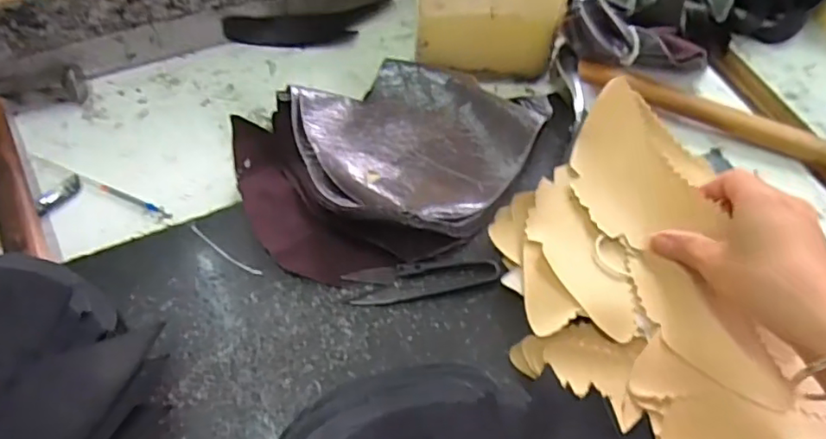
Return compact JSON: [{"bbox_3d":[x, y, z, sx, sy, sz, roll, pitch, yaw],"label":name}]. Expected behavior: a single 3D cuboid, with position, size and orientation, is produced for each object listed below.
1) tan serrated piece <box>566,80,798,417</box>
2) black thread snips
[{"bbox_3d":[0.167,0.008,0.389,0.077,0.026,0.224,-12,65,-7],"label":"tan serrated piece"},{"bbox_3d":[0.007,0.040,0.390,0.098,0.009,0.024,-7,59,-3],"label":"black thread snips"}]

